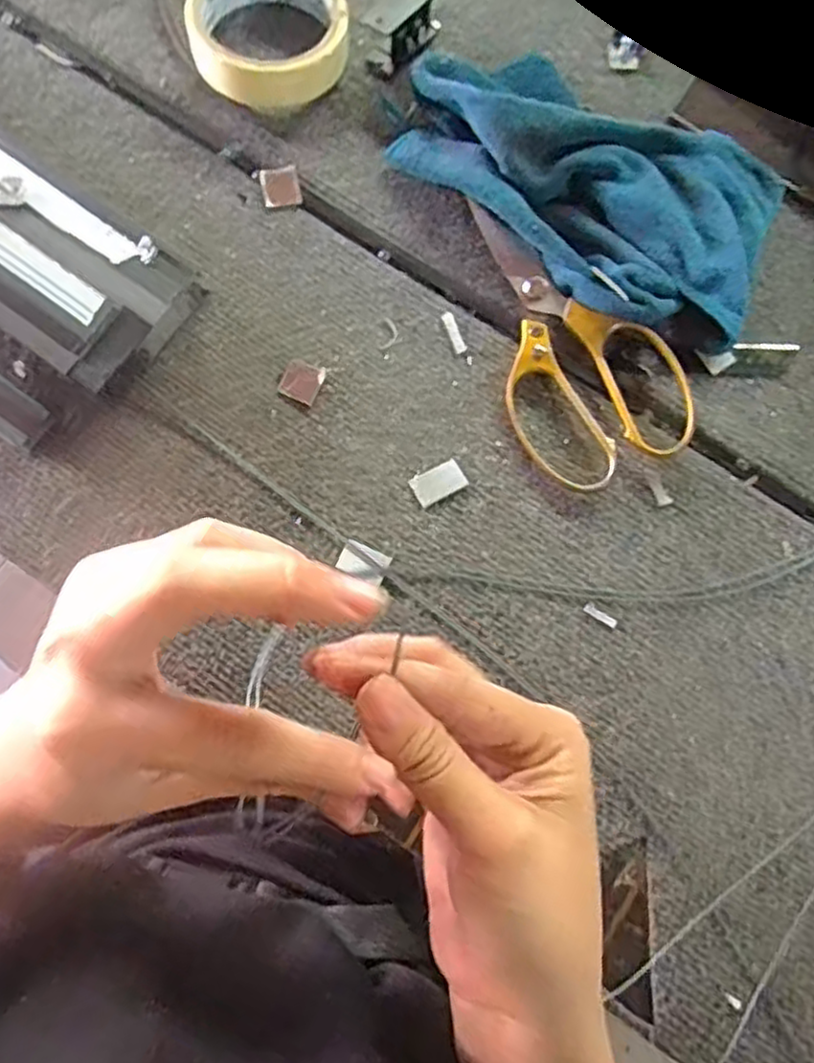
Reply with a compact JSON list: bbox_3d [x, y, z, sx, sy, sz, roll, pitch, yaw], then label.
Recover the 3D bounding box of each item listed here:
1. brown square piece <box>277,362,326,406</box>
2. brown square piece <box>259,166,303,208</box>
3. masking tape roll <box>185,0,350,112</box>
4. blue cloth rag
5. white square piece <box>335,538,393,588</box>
[{"bbox_3d":[-0.058,-0.083,0.393,0.021,0.004,0.022,24,80,6],"label":"brown square piece"},{"bbox_3d":[-0.074,-0.202,0.417,0.022,0.004,0.024,-13,78,-1],"label":"brown square piece"},{"bbox_3d":[-0.083,-0.298,0.422,0.090,0.028,0.093,0,78,1],"label":"masking tape roll"},{"bbox_3d":[0.099,-0.195,0.400,0.217,0.035,0.125,30,80,7],"label":"blue cloth rag"},{"bbox_3d":[-0.022,0.016,0.371,0.025,0.004,0.017,23,80,6],"label":"white square piece"}]

